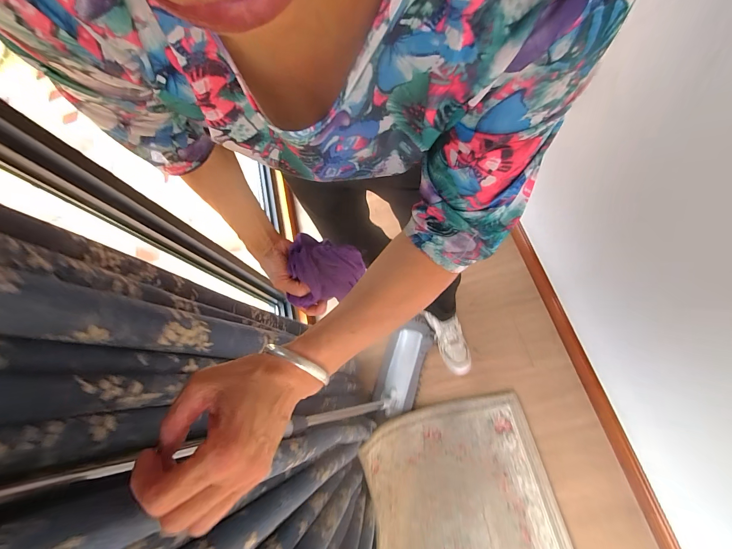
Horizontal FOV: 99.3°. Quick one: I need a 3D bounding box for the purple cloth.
[{"bbox_3d":[-0.063,-0.009,0.484,0.107,0.049,0.104,0,72,2],"label":"purple cloth"}]

